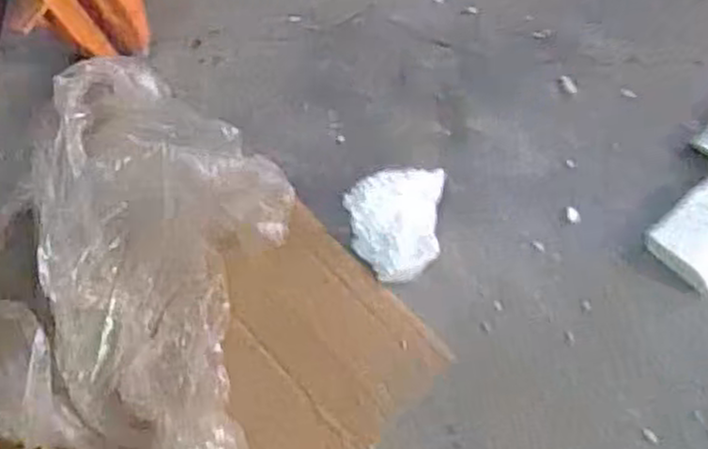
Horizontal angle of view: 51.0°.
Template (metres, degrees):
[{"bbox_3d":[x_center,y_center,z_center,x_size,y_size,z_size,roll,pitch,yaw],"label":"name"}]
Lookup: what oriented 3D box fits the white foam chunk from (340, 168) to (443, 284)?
[{"bbox_3d":[0.045,0.002,0.721,0.097,0.052,0.094,-11,70,-2],"label":"white foam chunk"}]

